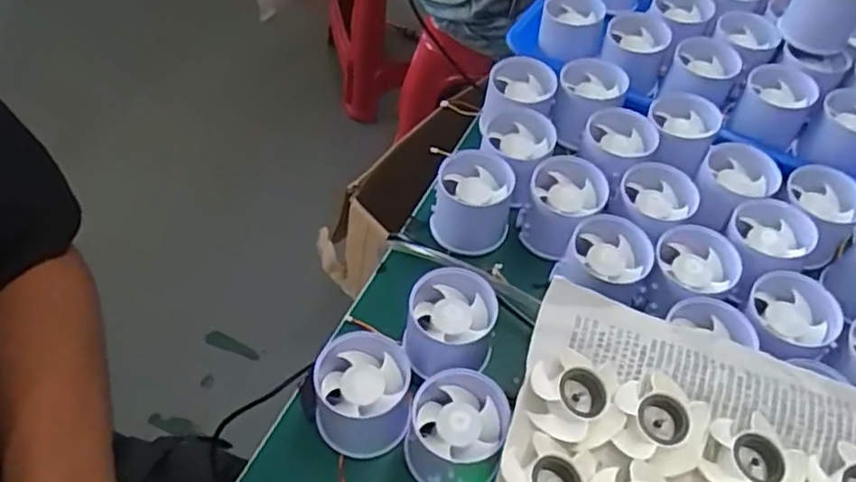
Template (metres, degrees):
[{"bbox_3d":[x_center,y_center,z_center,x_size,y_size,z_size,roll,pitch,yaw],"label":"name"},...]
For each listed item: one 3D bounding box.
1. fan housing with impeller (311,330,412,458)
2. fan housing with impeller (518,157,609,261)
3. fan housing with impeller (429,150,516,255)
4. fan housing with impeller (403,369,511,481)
[{"bbox_3d":[-0.037,0.088,0.385,0.053,0.045,0.053,1,53,-2],"label":"fan housing with impeller"},{"bbox_3d":[0.093,-0.023,0.470,0.048,0.047,0.052,1,53,-2],"label":"fan housing with impeller"},{"bbox_3d":[0.031,-0.025,0.475,0.052,0.054,0.049,10,53,4],"label":"fan housing with impeller"},{"bbox_3d":[0.014,0.105,0.372,0.052,0.048,0.051,1,53,-2],"label":"fan housing with impeller"}]

